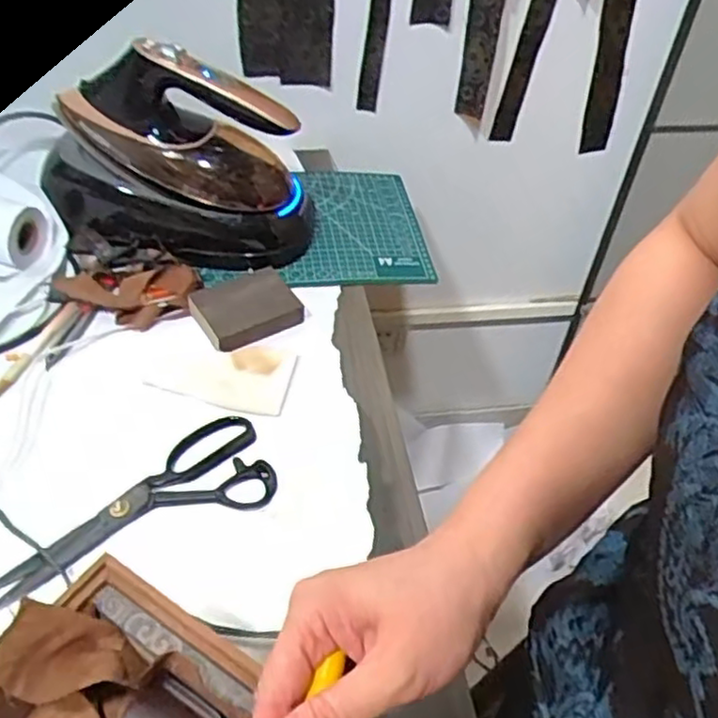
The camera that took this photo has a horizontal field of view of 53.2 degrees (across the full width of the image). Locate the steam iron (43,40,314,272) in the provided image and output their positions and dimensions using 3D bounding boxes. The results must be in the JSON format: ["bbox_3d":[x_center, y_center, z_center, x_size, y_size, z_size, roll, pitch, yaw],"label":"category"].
[{"bbox_3d":[-0.213,-0.234,0.862,0.303,0.204,0.185,-14,50,-18],"label":"steam iron"}]

